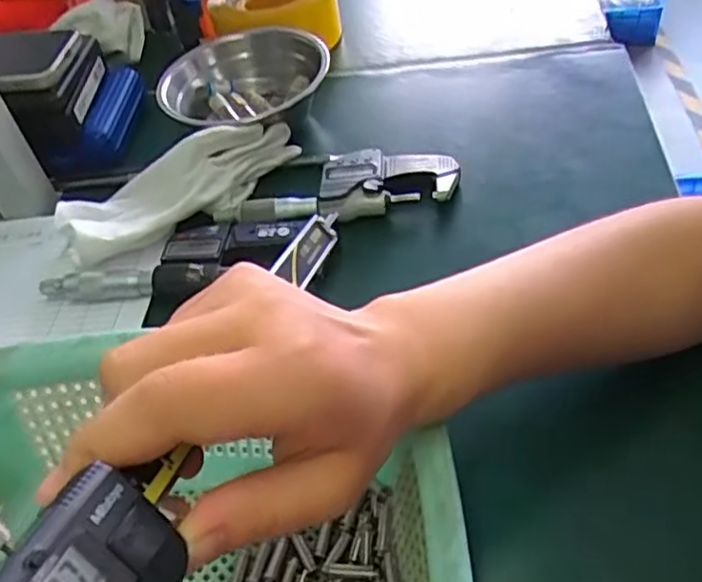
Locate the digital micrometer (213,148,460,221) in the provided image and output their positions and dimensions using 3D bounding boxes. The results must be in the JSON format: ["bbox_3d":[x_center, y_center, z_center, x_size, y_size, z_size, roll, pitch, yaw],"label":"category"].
[{"bbox_3d":[-0.010,-0.070,0.461,0.160,0.018,0.052,-10,44,-2],"label":"digital micrometer"}]

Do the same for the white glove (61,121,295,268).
[{"bbox_3d":[-0.113,-0.075,0.468,0.169,0.041,0.066,-24,47,-16],"label":"white glove"}]

